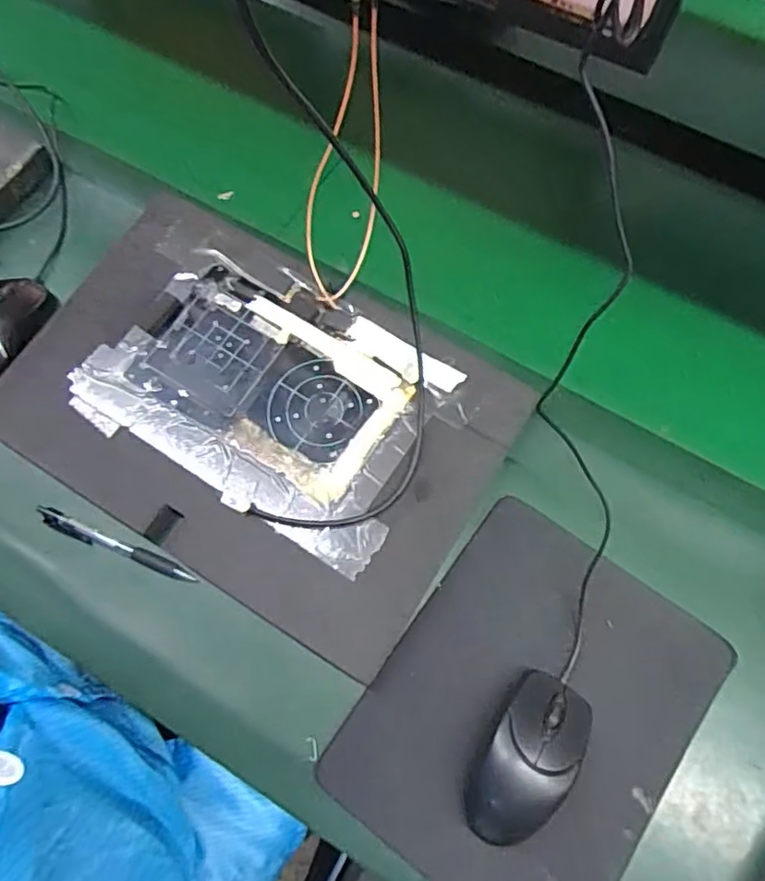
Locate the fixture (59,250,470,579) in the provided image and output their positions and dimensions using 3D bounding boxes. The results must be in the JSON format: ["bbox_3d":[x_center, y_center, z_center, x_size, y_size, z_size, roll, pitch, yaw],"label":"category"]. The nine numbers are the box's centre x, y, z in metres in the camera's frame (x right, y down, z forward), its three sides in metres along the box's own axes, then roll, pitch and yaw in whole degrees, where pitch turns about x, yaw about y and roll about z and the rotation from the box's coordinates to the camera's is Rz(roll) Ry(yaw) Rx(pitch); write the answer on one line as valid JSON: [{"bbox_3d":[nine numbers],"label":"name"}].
[{"bbox_3d":[-0.090,-0.039,0.505,0.267,0.017,0.182,30,73,10],"label":"fixture"}]

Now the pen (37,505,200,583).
[{"bbox_3d":[-0.208,0.083,0.481,0.137,0.007,0.015,22,72,7],"label":"pen"}]

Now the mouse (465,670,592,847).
[{"bbox_3d":[0.101,0.221,0.425,0.061,0.032,0.116,32,73,10],"label":"mouse"}]

